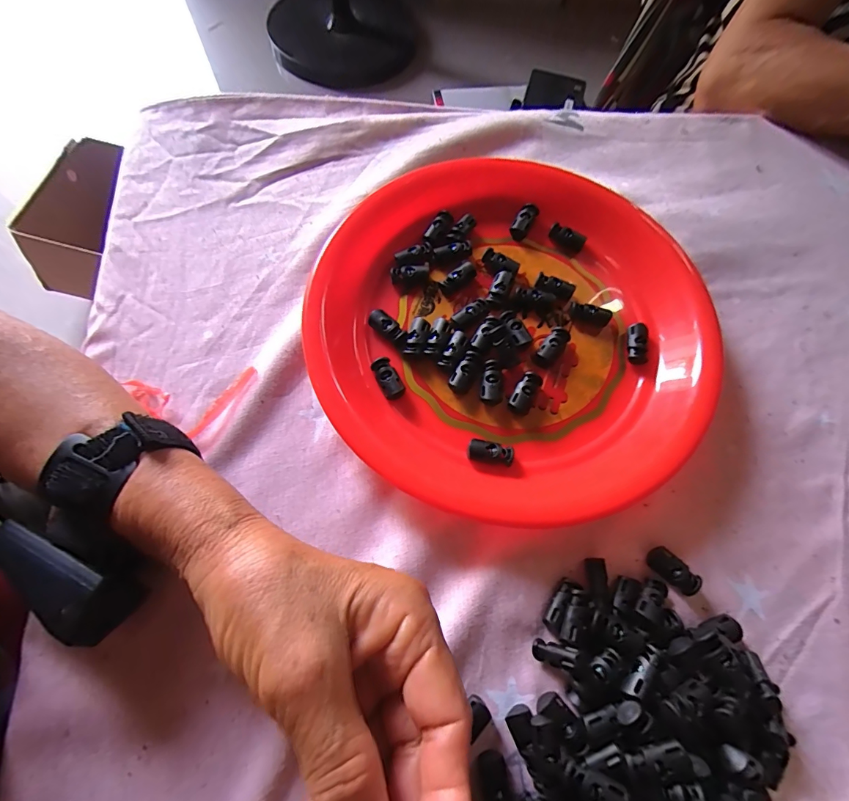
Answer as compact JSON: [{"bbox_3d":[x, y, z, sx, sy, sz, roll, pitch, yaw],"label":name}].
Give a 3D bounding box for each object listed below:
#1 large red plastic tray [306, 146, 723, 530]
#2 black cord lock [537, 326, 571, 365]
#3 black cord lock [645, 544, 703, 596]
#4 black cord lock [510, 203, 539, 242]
[{"bbox_3d":[0.057,-0.050,0.270,0.244,0.035,0.249,32,72,10],"label":"large red plastic tray"},{"bbox_3d":[0.086,-0.036,0.271,0.013,0.009,0.027,37,73,11],"label":"black cord lock"},{"bbox_3d":[0.142,0.097,0.232,0.014,0.009,0.026,-40,76,-15],"label":"black cord lock"},{"bbox_3d":[0.076,-0.135,0.306,0.014,0.007,0.029,29,84,9],"label":"black cord lock"}]

